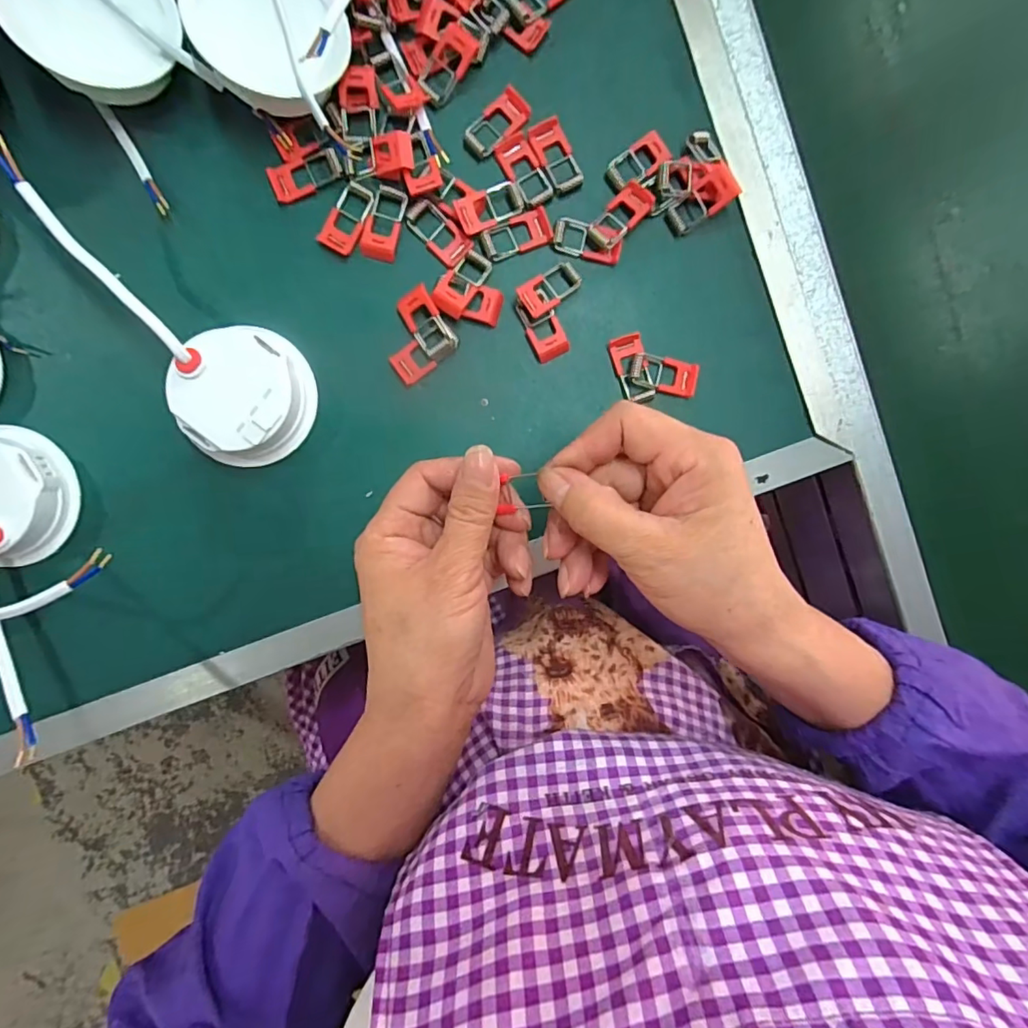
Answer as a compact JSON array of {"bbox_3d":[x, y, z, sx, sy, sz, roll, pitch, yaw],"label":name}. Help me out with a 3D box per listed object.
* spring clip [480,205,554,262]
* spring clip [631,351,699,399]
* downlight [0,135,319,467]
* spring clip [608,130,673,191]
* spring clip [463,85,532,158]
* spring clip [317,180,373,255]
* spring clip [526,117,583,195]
[{"bbox_3d":[0.002,-0.149,0.288,0.038,0.004,0.018,-23,95,-2],"label":"spring clip"},{"bbox_3d":[0.083,-0.077,0.296,0.037,0.006,0.019,13,93,-5],"label":"spring clip"},{"bbox_3d":[-0.170,-0.094,0.256,0.065,0.027,0.168,-44,108,0],"label":"downlight"},{"bbox_3d":[0.068,-0.189,0.287,0.036,0.008,0.019,-38,96,-1],"label":"spring clip"},{"bbox_3d":[-0.009,-0.206,0.283,0.038,0.004,0.019,-44,96,0],"label":"spring clip"},{"bbox_3d":[-0.087,-0.155,0.282,0.019,0.004,0.037,29,91,-5],"label":"spring clip"},{"bbox_3d":[0.023,-0.191,0.286,0.018,0.004,0.036,-28,95,-2],"label":"spring clip"}]

